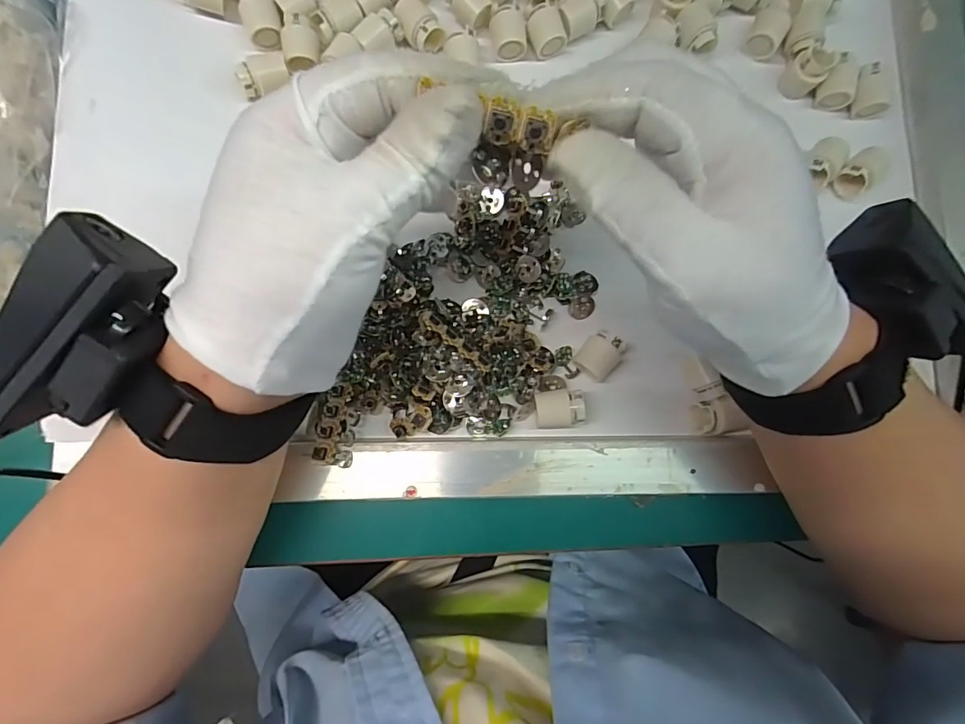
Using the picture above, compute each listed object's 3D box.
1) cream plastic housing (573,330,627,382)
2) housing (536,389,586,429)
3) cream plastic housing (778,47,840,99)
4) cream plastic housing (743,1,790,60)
[{"bbox_3d":[0.065,-0.003,0.263,0.021,0.019,0.026,36,81,0],"label":"cream plastic housing"},{"bbox_3d":[0.042,0.026,0.257,0.025,0.018,0.020,-1,82,-6],"label":"housing"},{"bbox_3d":[0.200,-0.179,0.286,0.017,0.026,0.022,-41,88,-9],"label":"cream plastic housing"},{"bbox_3d":[0.178,-0.208,0.292,0.020,0.016,0.027,23,81,-2],"label":"cream plastic housing"}]

